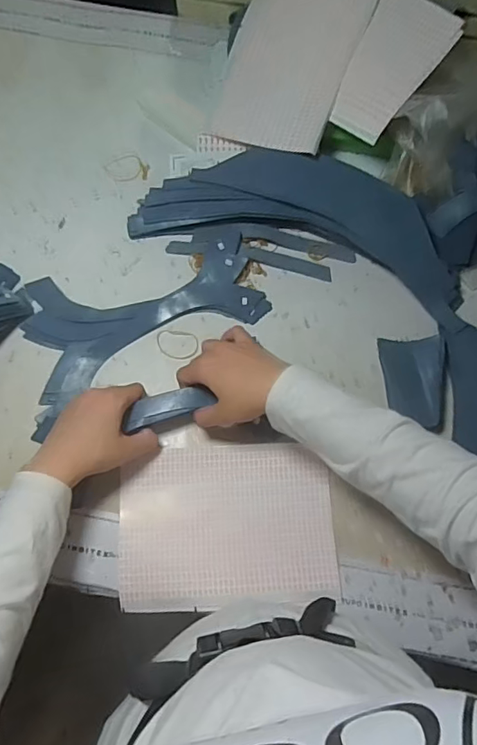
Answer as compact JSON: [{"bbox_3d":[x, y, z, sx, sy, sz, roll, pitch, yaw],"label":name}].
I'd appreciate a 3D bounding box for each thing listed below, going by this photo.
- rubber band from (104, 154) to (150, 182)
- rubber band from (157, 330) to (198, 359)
[{"bbox_3d":[-0.135,-0.248,0.618,0.054,0.004,0.036,-5,72,-3],"label":"rubber band"},{"bbox_3d":[-0.066,-0.031,0.547,0.045,0.004,0.031,6,72,1],"label":"rubber band"}]

